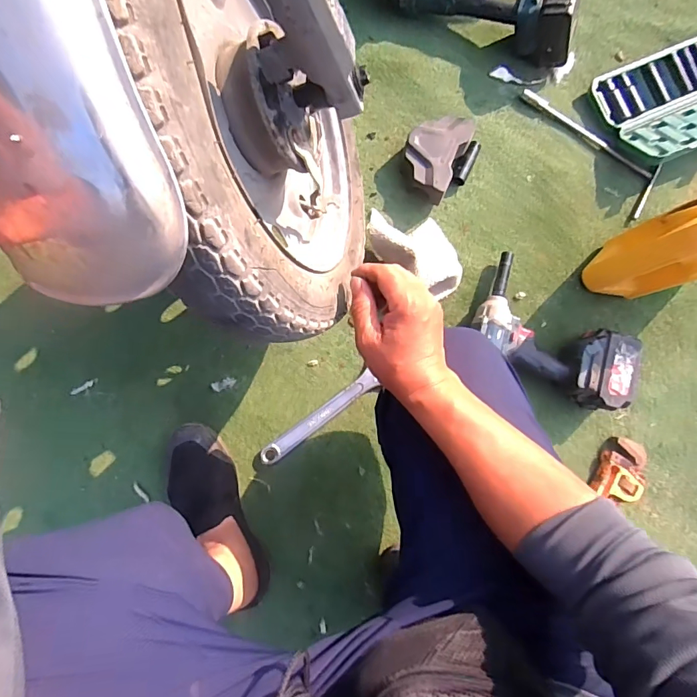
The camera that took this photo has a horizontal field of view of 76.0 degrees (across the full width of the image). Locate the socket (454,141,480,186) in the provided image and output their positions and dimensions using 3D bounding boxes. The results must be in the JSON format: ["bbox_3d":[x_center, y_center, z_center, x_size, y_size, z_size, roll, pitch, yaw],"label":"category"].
[{"bbox_3d":[0.203,-0.315,0.763,0.019,0.027,0.077,25,84,-2],"label":"socket"}]

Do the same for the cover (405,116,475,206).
[{"bbox_3d":[0.143,-0.322,0.745,0.097,0.057,0.152,27,84,-2],"label":"cover"}]

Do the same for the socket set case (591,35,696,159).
[{"bbox_3d":[0.616,-0.461,0.806,0.311,0.064,0.204,-25,87,-6],"label":"socket set case"}]

